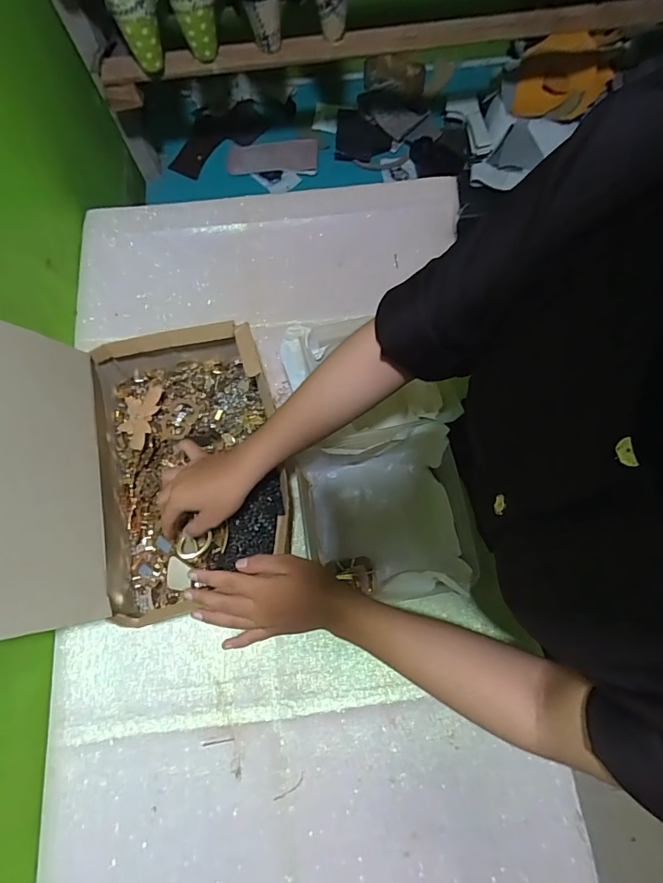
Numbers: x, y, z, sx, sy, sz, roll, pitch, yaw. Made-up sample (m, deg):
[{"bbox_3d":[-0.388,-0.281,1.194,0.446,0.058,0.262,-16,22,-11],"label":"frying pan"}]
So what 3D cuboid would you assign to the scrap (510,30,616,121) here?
[{"bbox_3d":[0.439,-0.693,0.856,0.166,0.019,0.154,7,94,10],"label":"scrap"}]

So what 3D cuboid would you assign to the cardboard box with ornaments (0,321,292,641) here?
[{"bbox_3d":[-0.215,0.011,0.476,0.293,0.276,0.324,-14,73,-3],"label":"cardboard box with ornaments"}]

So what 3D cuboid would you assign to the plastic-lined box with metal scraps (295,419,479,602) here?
[{"bbox_3d":[0.063,0.089,0.562,0.193,0.076,0.201,-10,73,-2],"label":"plastic-lined box with metal scraps"}]

